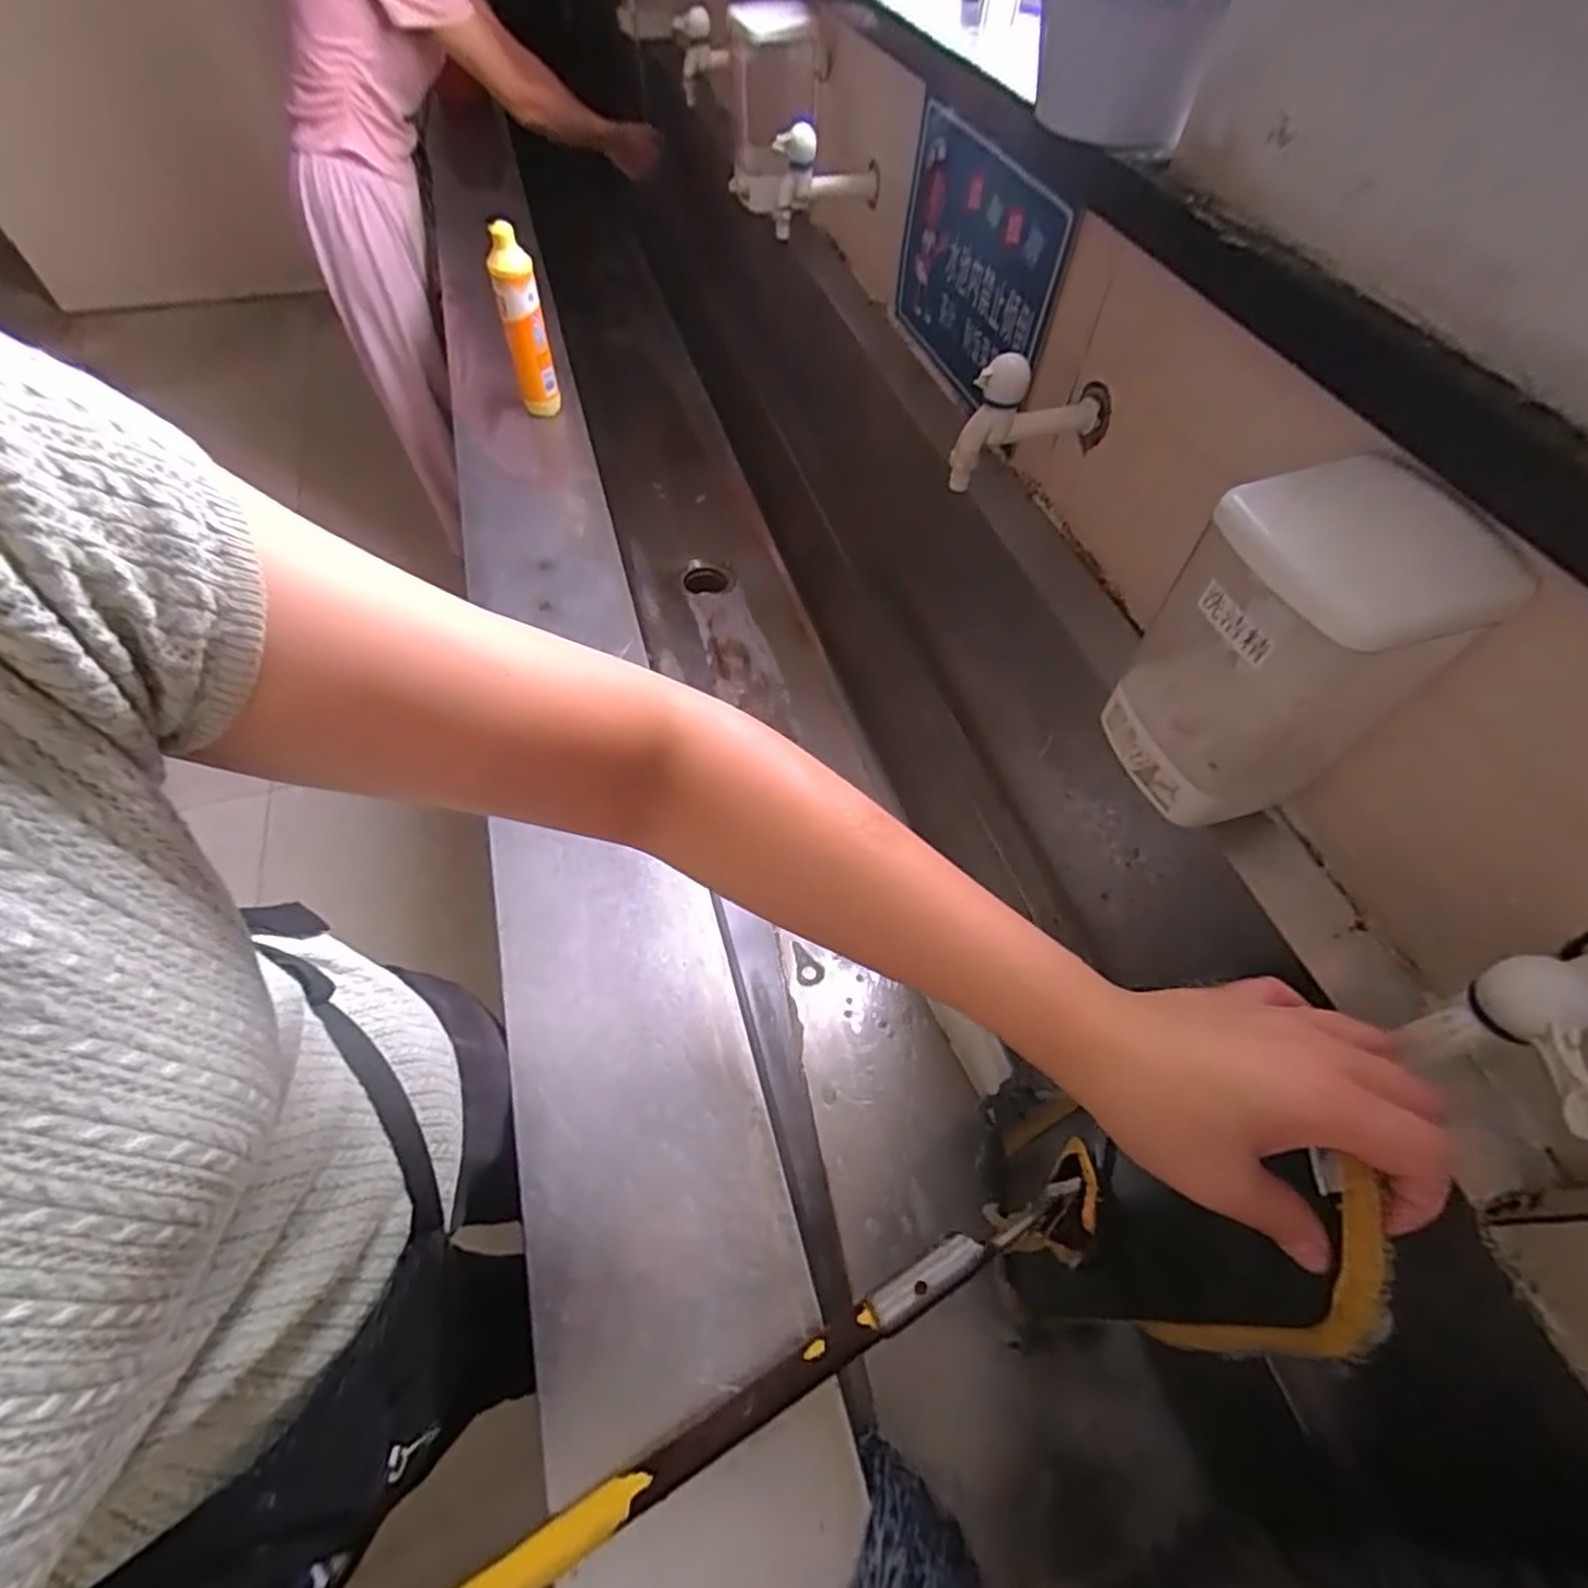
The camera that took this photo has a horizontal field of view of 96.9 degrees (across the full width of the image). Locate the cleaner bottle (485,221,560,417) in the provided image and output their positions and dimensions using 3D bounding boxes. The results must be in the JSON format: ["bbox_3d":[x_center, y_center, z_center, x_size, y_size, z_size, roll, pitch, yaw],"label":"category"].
[{"bbox_3d":[-0.396,-0.681,1.038,0.060,0.242,0.046,-15,58,-12],"label":"cleaner bottle"}]

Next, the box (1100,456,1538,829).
[{"bbox_3d":[0.271,-0.078,0.416,0.100,0.184,0.116,-9,57,-8],"label":"box"}]

